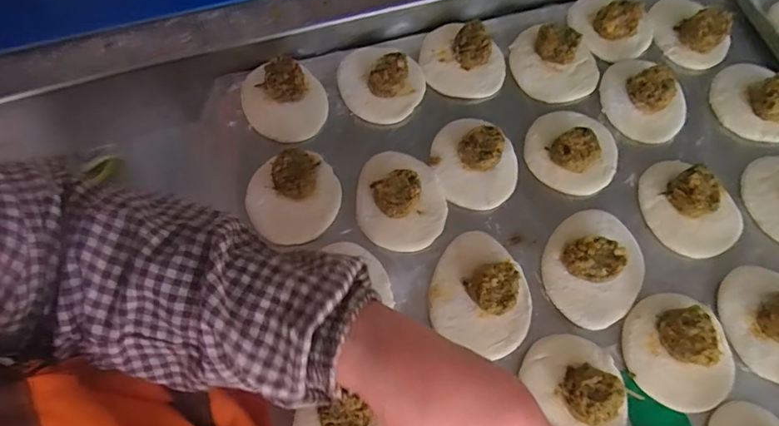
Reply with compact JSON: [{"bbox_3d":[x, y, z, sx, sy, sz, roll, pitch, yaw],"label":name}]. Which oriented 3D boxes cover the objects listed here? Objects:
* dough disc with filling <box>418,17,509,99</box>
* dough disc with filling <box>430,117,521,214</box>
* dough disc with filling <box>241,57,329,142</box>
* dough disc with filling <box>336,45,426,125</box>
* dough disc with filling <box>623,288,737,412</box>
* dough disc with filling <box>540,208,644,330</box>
[{"bbox_3d":[0.076,-0.164,0.490,0.089,0.033,0.089,12,68,6],"label":"dough disc with filling"},{"bbox_3d":[0.077,-0.048,0.439,0.082,0.027,0.081,0,68,1],"label":"dough disc with filling"},{"bbox_3d":[-0.105,-0.118,0.467,0.091,0.035,0.086,10,68,5],"label":"dough disc with filling"},{"bbox_3d":[-0.013,-0.135,0.476,0.089,0.034,0.077,38,73,15],"label":"dough disc with filling"},{"bbox_3d":[0.231,0.104,0.374,0.081,0.034,0.087,0,68,1],"label":"dough disc with filling"},{"bbox_3d":[0.177,0.039,0.406,0.079,0.034,0.106,32,72,13],"label":"dough disc with filling"}]

